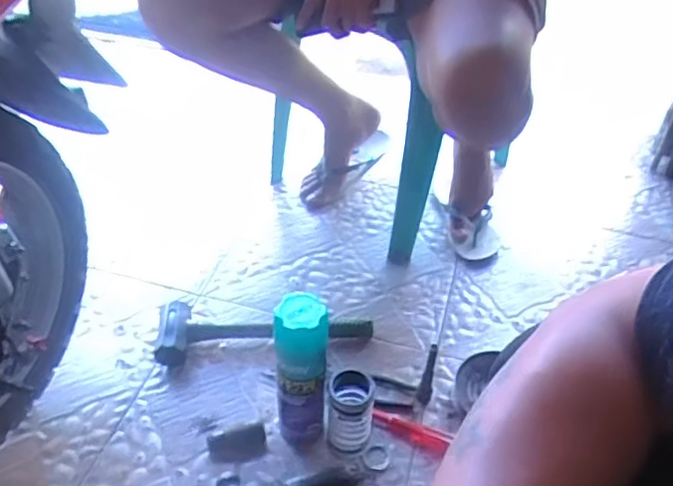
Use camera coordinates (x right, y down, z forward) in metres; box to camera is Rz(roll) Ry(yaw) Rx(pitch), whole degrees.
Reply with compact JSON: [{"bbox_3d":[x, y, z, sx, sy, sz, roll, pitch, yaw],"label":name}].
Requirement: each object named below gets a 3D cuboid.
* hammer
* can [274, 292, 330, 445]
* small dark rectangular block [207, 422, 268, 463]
[{"bbox_3d":[-0.109,0.147,0.974,0.338,0.049,0.088,-1,44,-3],"label":"hammer"},{"bbox_3d":[-0.046,0.175,0.791,0.064,0.271,0.061,1,44,-1],"label":"can"},{"bbox_3d":[-0.133,0.272,0.838,0.079,0.028,0.042,-10,45,-13],"label":"small dark rectangular block"}]

